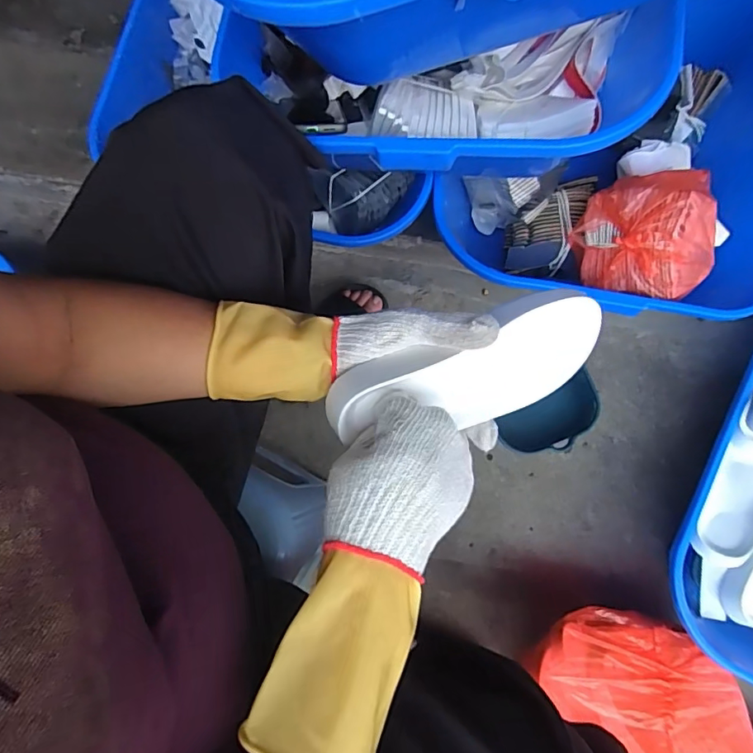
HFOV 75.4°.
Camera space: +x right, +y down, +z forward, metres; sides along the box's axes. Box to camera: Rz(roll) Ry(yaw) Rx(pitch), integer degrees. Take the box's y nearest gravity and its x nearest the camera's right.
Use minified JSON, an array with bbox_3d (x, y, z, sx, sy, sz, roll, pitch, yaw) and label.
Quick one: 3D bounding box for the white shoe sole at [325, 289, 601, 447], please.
[{"bbox_3d":[0.081,0.006,0.416,0.238,0.023,0.092,-24,121,-7],"label":"white shoe sole"}]

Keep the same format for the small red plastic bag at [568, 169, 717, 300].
[{"bbox_3d":[0.387,-0.201,0.688,0.196,0.099,0.169,6,77,0],"label":"small red plastic bag"}]

